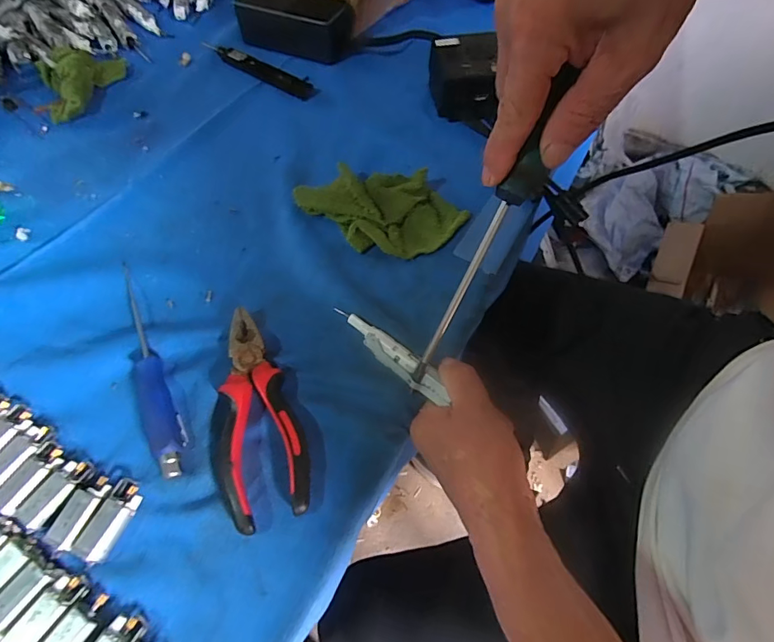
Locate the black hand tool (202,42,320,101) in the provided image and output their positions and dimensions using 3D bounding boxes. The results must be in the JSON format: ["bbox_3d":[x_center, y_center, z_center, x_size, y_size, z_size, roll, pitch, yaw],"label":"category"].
[{"bbox_3d":[-0.153,-0.299,0.522,0.173,0.012,0.025,32,66,15],"label":"black hand tool"}]

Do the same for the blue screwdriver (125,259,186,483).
[{"bbox_3d":[-0.180,0.029,0.335,0.017,0.020,0.186,-23,65,-13],"label":"blue screwdriver"}]

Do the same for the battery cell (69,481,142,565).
[{"bbox_3d":[-0.174,0.126,0.283,0.022,0.013,0.046,20,63,9],"label":"battery cell"}]

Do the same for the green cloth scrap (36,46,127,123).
[{"bbox_3d":[-0.342,-0.278,0.500,0.087,0.028,0.099,-23,65,-13],"label":"green cloth scrap"}]

